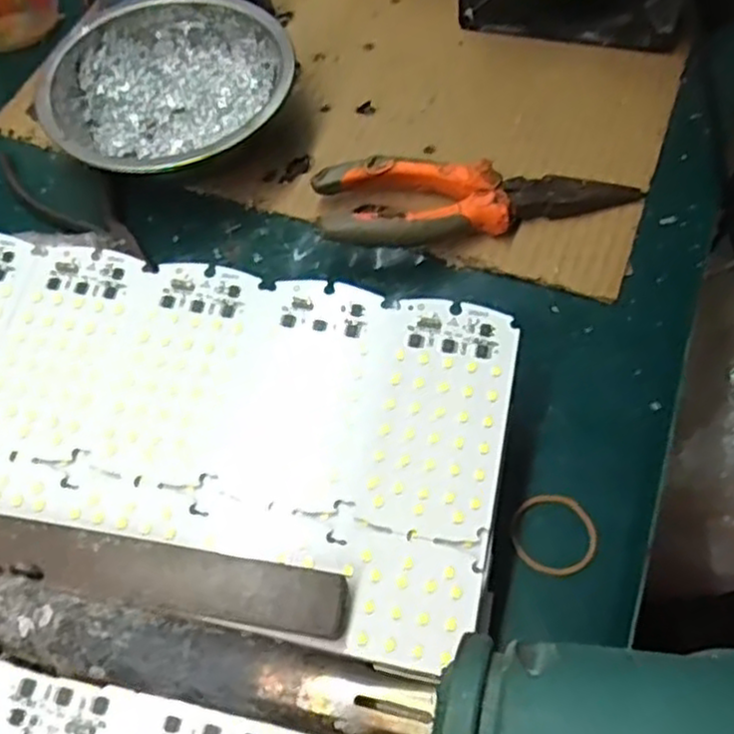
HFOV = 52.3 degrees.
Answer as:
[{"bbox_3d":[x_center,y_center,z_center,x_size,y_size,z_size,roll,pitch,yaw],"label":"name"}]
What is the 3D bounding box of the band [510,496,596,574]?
[{"bbox_3d":[0.072,0.063,0.288,0.032,0.004,0.031,-1,57,1],"label":"band"}]

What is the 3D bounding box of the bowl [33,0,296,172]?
[{"bbox_3d":[-0.101,-0.139,0.392,0.122,0.038,0.118,-1,57,1],"label":"bowl"}]

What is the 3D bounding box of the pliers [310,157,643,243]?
[{"bbox_3d":[0.052,-0.078,0.357,0.148,0.022,0.044,-2,57,0],"label":"pliers"}]

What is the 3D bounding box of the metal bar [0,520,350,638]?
[{"bbox_3d":[-0.113,0.063,0.251,0.212,0.005,0.020,8,66,9],"label":"metal bar"}]

